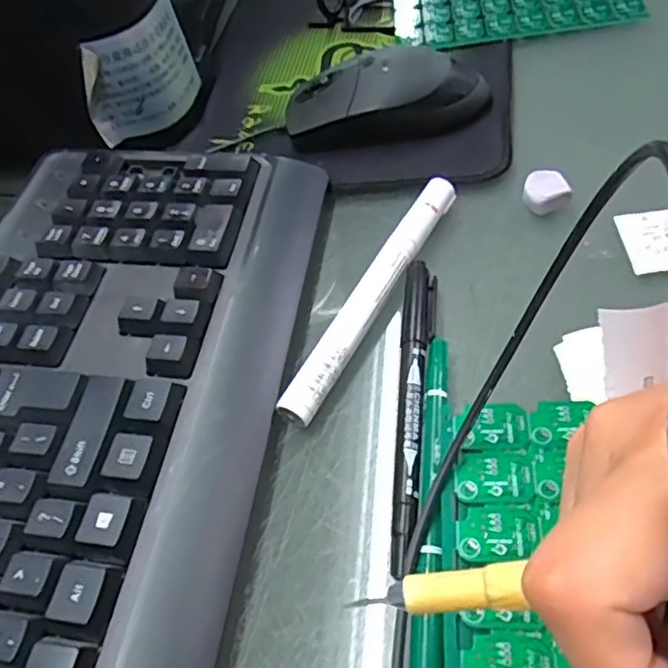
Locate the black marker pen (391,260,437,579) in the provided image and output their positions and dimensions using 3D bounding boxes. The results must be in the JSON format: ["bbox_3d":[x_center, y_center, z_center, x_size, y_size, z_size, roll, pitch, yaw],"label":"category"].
[{"bbox_3d":[0.032,0.024,0.256,0.013,0.009,0.137,-1,52,14],"label":"black marker pen"}]

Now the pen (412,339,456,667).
[{"bbox_3d":[0.036,0.056,0.224,0.010,0.012,0.141,0,53,14],"label":"pen"}]

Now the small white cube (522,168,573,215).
[{"bbox_3d":[0.103,-0.067,0.313,0.021,0.016,0.019,8,55,20],"label":"small white cube"}]

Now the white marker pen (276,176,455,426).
[{"bbox_3d":[0.018,-0.020,0.288,0.015,0.015,0.144,19,59,26],"label":"white marker pen"}]

